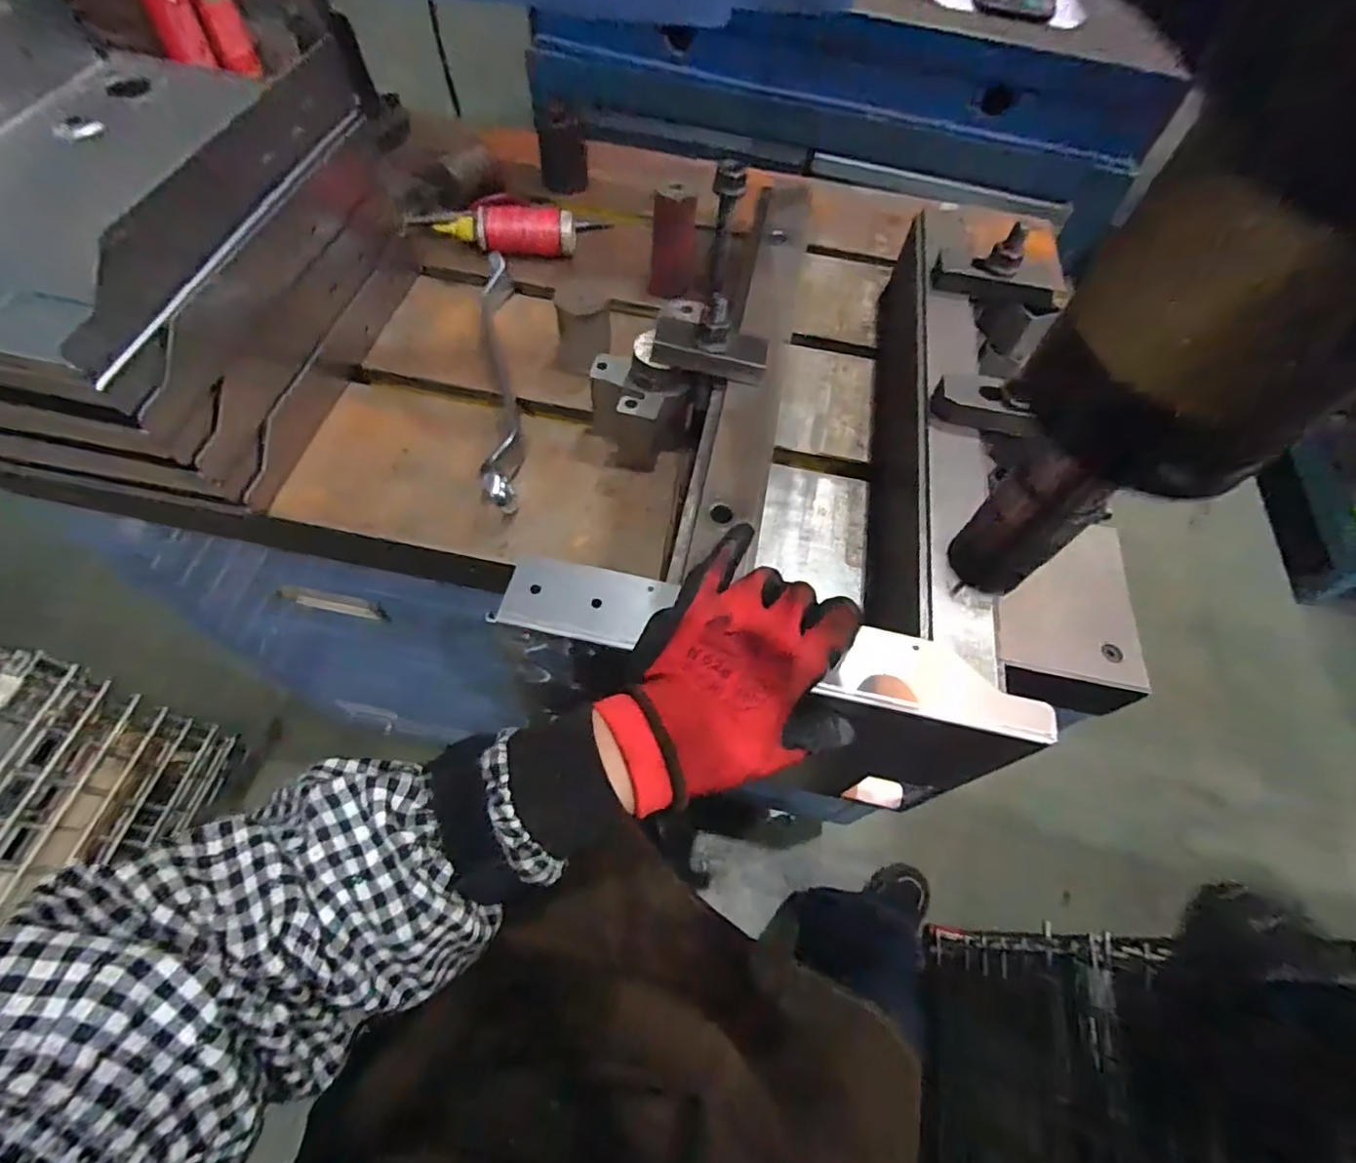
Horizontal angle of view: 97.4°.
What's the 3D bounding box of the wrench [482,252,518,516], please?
[{"bbox_3d":[-0.151,-0.180,0.500,0.024,0.024,0.284,-7,60,-8],"label":"wrench"}]

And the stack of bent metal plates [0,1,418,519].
[{"bbox_3d":[-0.377,-0.228,0.429,0.234,0.164,0.317,9,59,1],"label":"stack of bent metal plates"}]

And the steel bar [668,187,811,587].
[{"bbox_3d":[0.060,-0.177,0.447,0.048,0.030,0.406,12,59,3],"label":"steel bar"}]

